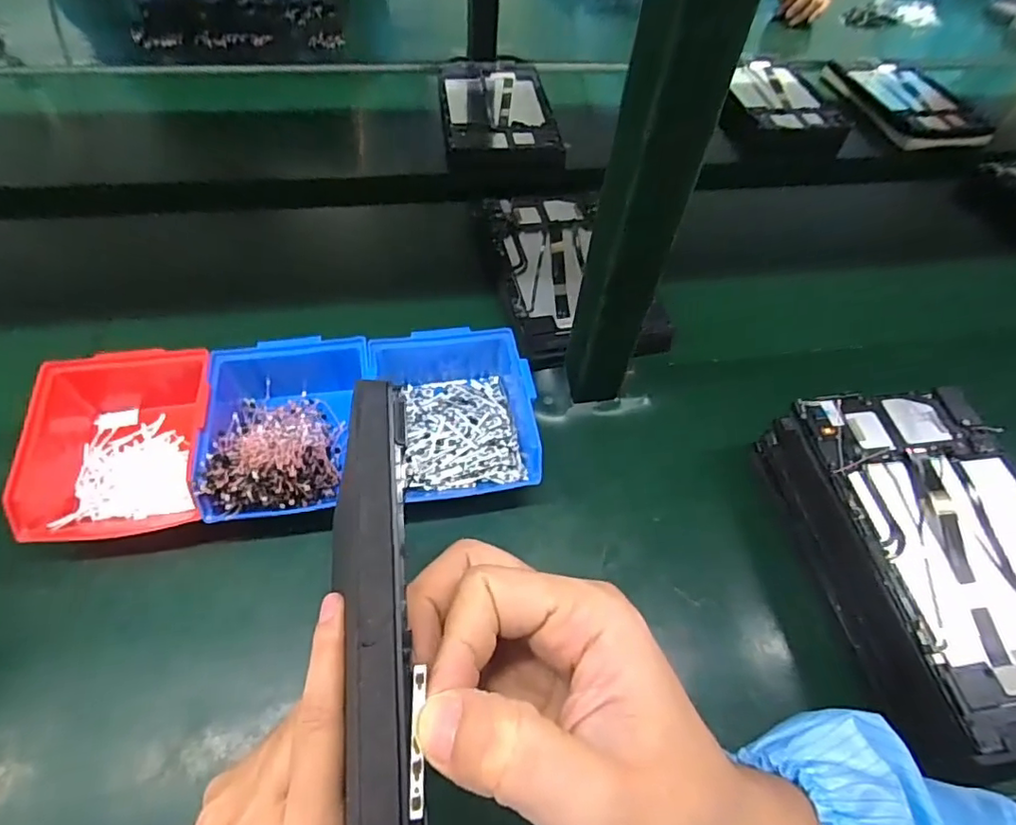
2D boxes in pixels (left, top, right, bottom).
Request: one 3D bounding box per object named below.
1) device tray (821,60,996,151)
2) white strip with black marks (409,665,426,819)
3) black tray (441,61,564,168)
[{"bbox_3d":[0.664,-0.513,0.931,0.185,0.024,0.261,-2,54,-6],"label":"device tray"},{"bbox_3d":[-0.025,0.091,0.157,0.004,0.004,0.036,0,72,-5],"label":"white strip with black marks"},{"bbox_3d":[-0.018,-0.441,0.828,0.153,0.039,0.275,-3,54,-7],"label":"black tray"}]

